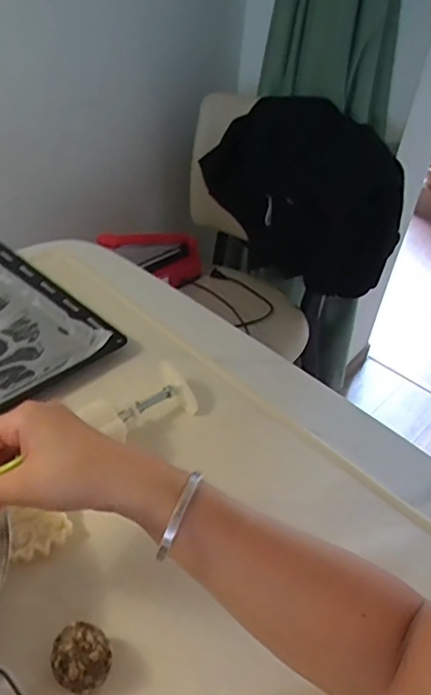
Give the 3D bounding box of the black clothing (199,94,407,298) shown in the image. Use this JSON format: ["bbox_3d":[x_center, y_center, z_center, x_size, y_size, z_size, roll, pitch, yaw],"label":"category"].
[{"bbox_3d":[0.209,-0.352,1.258,0.457,0.335,0.182,33,46,30],"label":"black clothing"}]

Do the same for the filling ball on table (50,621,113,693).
[{"bbox_3d":[-0.092,0.218,0.381,0.041,0.036,0.035,25,44,19],"label":"filling ball on table"}]

